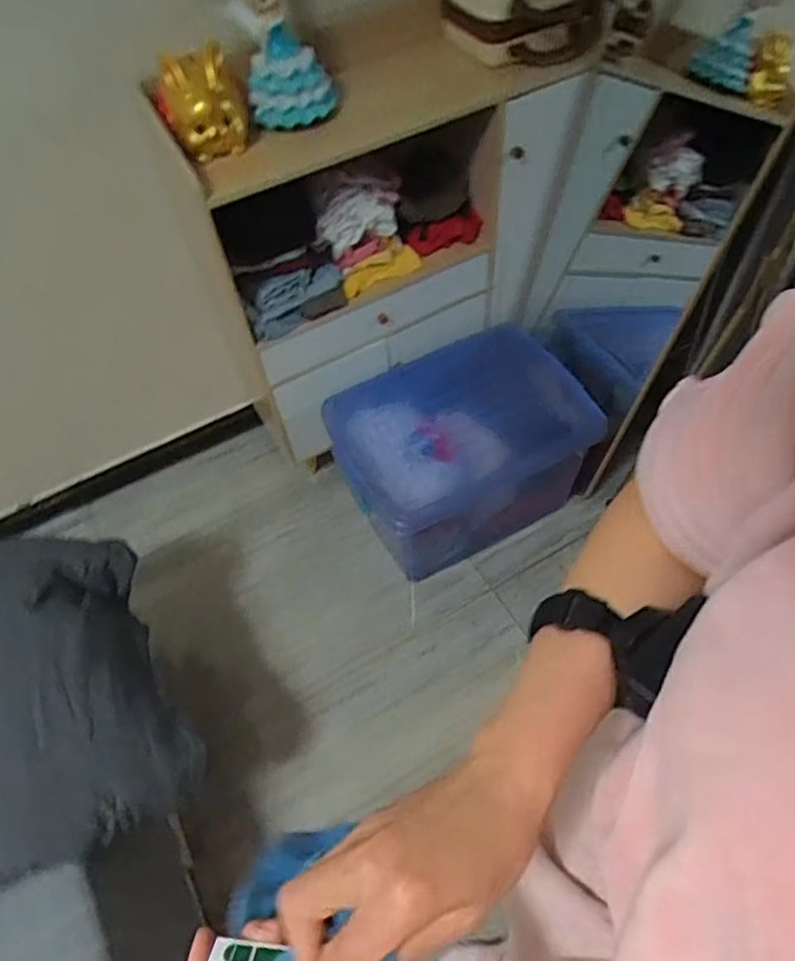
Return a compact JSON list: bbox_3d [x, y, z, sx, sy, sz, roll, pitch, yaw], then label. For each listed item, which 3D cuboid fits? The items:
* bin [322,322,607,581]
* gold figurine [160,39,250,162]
[{"bbox_3d":[0.144,-0.076,1.461,0.550,0.383,0.409,-23,57,-12],"label":"bin"},{"bbox_3d":[-0.311,-0.610,1.010,0.118,0.137,0.072,-14,56,-6],"label":"gold figurine"}]

